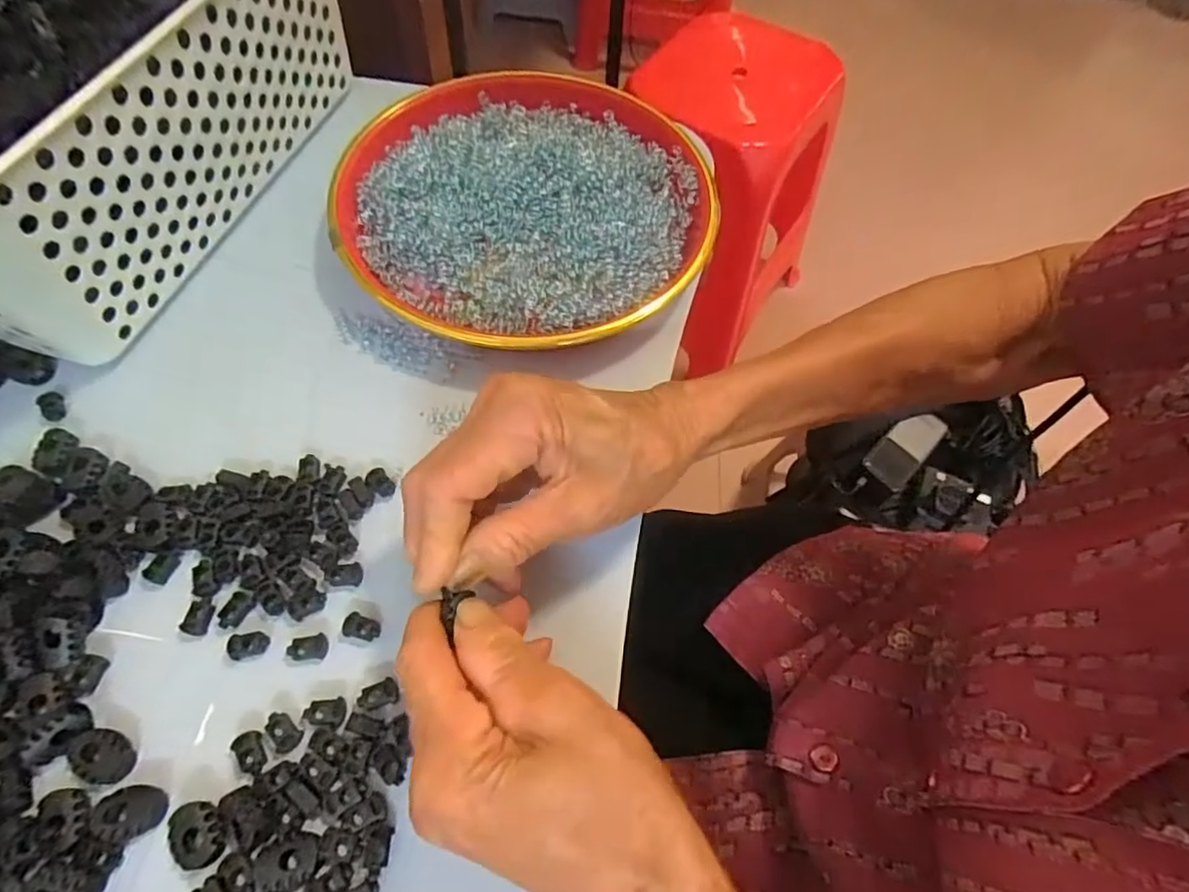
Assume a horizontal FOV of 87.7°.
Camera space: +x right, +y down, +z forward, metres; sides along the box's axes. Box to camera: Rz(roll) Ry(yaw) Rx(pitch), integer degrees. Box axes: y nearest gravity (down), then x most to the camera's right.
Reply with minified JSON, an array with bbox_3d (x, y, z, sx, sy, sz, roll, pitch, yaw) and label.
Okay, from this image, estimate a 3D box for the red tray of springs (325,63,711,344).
[{"bbox_3d":[-0.037,-0.139,0.362,0.200,0.032,0.210,38,65,16],"label":"red tray of springs"}]

